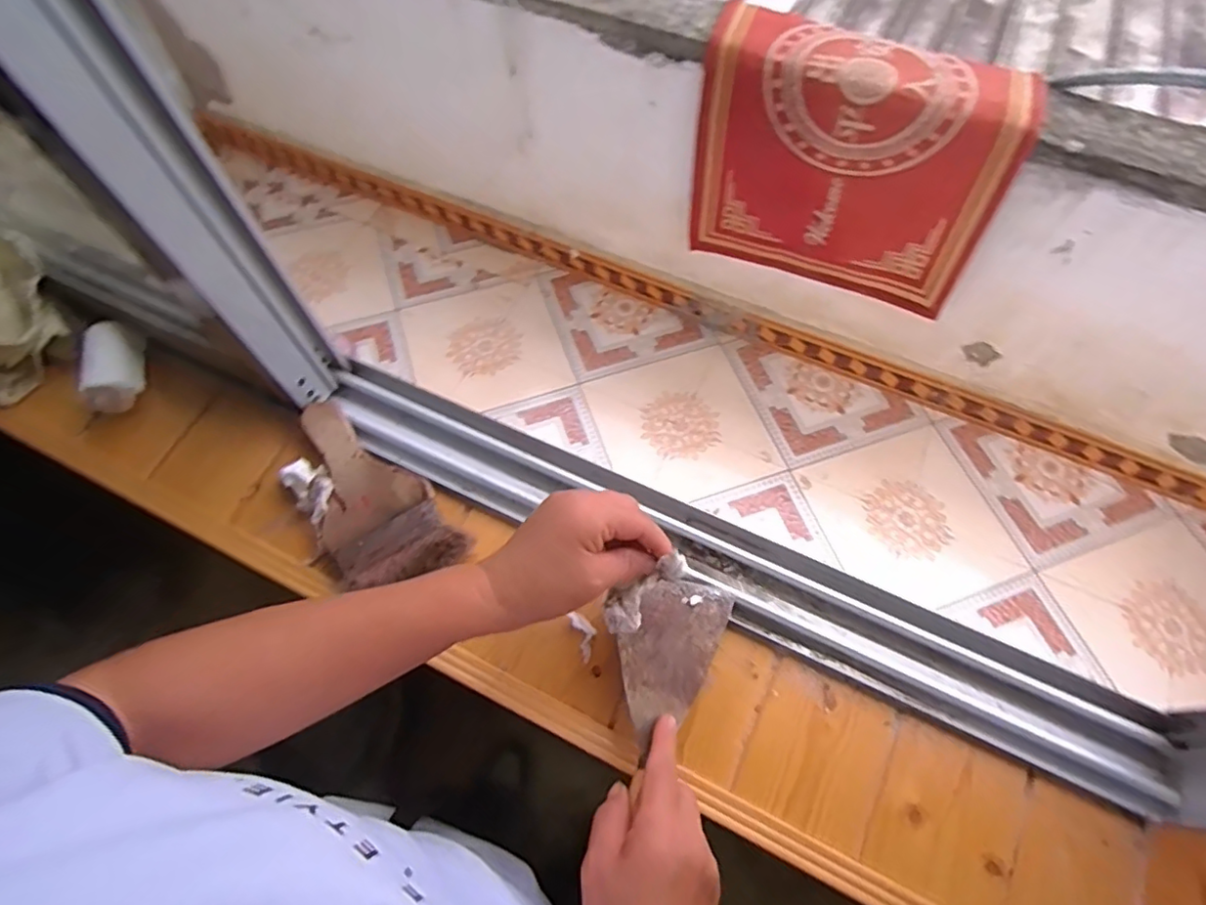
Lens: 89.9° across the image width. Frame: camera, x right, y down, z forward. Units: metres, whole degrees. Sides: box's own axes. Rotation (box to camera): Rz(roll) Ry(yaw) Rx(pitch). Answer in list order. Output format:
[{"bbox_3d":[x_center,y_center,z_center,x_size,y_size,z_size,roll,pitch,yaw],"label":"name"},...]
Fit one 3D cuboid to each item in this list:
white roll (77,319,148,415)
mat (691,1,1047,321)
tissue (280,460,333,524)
[{"bbox_3d":[-0.465,-0.081,0.572,0.048,0.045,0.074,-14,65,-6],"label":"white roll"},{"bbox_3d":[0.504,-0.599,1.270,0.601,0.440,0.227,25,67,12],"label":"mat"},{"bbox_3d":[-0.247,0.031,0.514,0.056,0.022,0.037,37,70,16],"label":"tissue"}]

